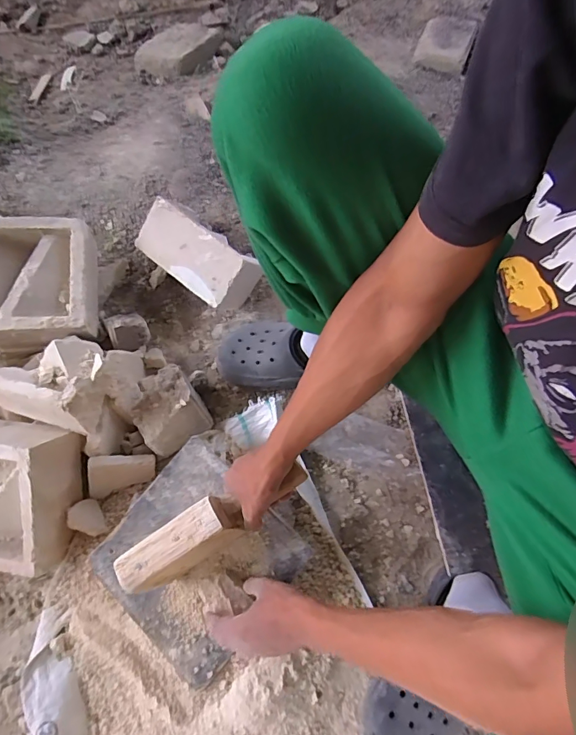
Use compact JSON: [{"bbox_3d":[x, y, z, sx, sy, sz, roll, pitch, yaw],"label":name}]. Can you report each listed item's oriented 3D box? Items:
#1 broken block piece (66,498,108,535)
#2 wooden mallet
[{"bbox_3d":[-0.320,0.241,0.667,0.020,0.051,0.060,-45,74,36],"label":"broken block piece"},{"bbox_3d":[-0.092,0.198,0.535,0.254,0.054,0.061,-29,73,-9],"label":"wooden mallet"}]

